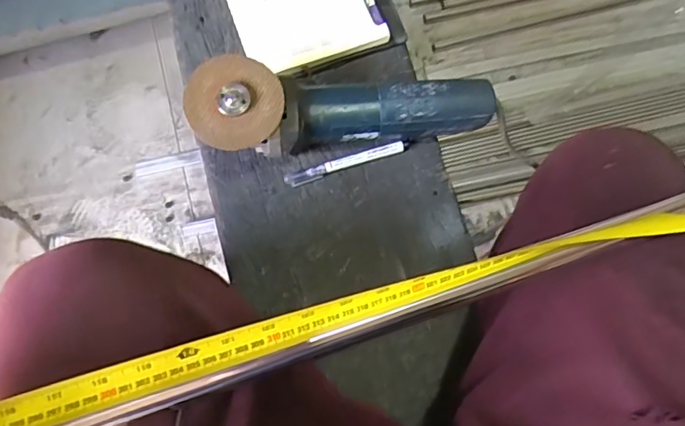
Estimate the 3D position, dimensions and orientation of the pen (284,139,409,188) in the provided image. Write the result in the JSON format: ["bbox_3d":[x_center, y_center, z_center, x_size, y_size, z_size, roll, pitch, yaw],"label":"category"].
[{"bbox_3d":[0.006,-0.054,0.570,0.134,0.010,0.015,-19,80,-4],"label":"pen"}]

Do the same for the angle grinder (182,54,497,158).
[{"bbox_3d":[0.004,-0.094,0.525,0.284,0.084,0.083,1,79,-1],"label":"angle grinder"}]

